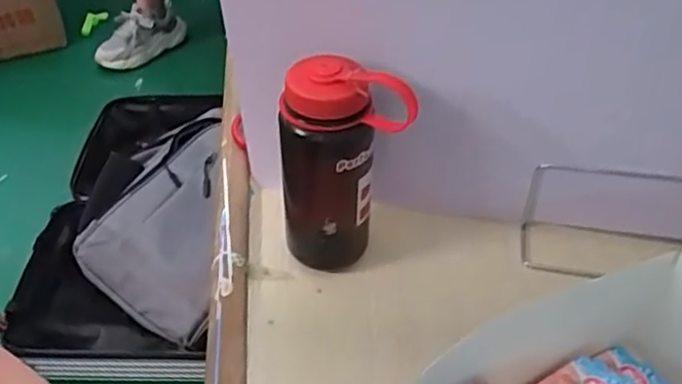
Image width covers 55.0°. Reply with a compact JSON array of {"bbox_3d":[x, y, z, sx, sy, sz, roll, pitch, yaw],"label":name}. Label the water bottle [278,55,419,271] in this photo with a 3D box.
[{"bbox_3d":[0.001,-0.006,0.473,0.059,0.179,0.088,-32,49,-25],"label":"water bottle"}]

